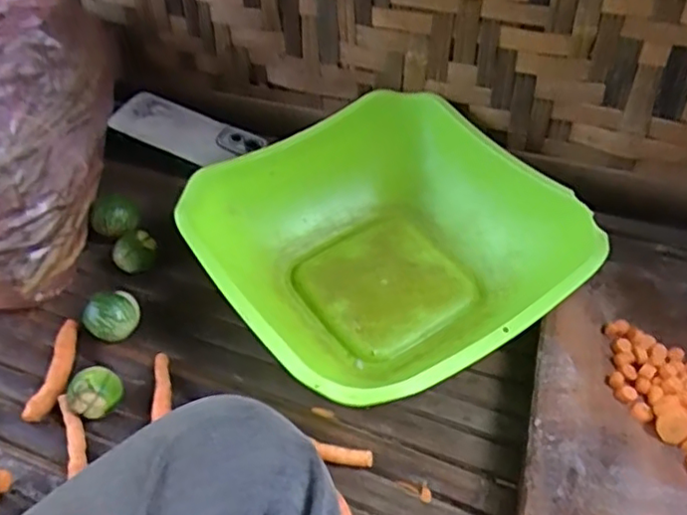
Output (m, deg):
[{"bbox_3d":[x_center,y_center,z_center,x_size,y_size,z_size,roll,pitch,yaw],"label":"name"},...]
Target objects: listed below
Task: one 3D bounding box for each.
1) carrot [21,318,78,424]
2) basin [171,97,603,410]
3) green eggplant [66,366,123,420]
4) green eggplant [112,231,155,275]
[{"bbox_3d":[-0.240,0.092,0.539,0.030,0.019,0.086,2,46,6],"label":"carrot"},{"bbox_3d":[0.038,-0.008,0.551,0.283,0.092,0.275,-28,50,-21],"label":"basin"},{"bbox_3d":[-0.195,0.107,0.505,0.040,0.038,0.035,-28,50,-21],"label":"green eggplant"},{"bbox_3d":[-0.202,-0.006,0.616,0.041,0.034,0.036,-29,50,-22],"label":"green eggplant"}]

